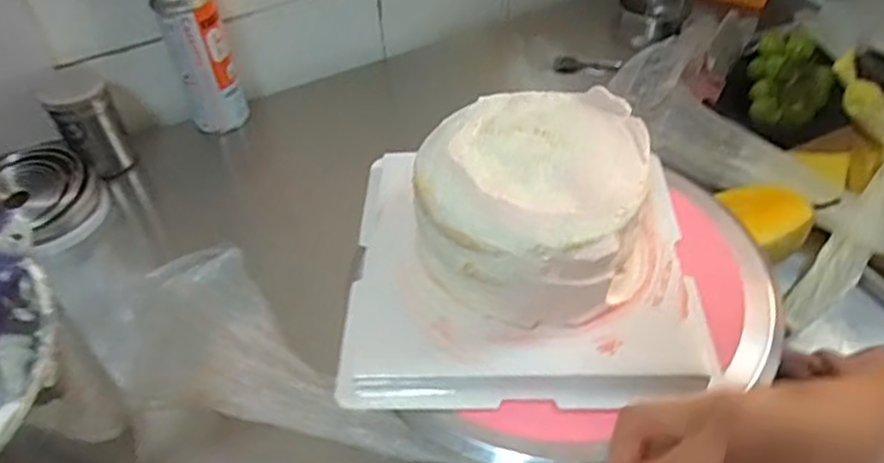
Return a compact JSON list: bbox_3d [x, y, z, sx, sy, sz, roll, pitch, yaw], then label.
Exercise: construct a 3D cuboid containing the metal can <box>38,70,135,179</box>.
[{"bbox_3d":[-0.394,-0.119,0.765,0.066,0.112,0.068,-24,48,-19],"label":"metal can"}]

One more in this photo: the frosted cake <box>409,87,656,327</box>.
[{"bbox_3d":[0.060,-0.018,0.442,0.151,0.091,0.147,16,48,18],"label":"frosted cake"}]

